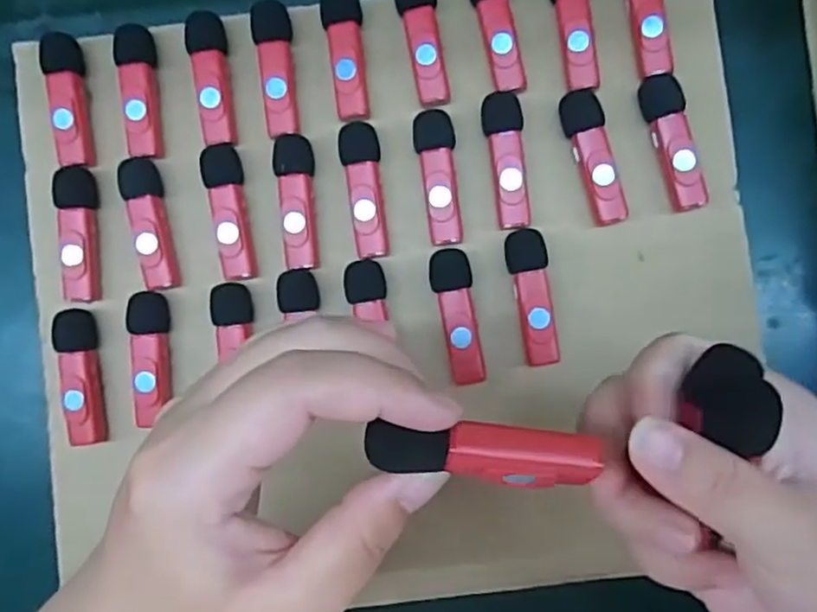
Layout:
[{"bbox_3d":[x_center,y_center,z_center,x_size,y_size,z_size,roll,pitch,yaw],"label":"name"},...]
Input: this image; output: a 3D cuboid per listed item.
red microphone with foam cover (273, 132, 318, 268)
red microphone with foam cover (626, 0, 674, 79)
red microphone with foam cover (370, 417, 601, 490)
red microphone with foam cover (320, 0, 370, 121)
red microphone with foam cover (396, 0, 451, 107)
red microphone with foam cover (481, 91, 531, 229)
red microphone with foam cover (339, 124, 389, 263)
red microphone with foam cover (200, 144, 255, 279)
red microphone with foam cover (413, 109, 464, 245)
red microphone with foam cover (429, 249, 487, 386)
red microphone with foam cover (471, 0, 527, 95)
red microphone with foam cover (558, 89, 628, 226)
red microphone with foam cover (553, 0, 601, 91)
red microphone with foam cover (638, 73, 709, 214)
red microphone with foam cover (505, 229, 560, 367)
[{"bbox_3d":[-0.054,-0.051,0.337,0.018,0.016,0.066,-2,89,3],"label":"red microphone with foam cover"},{"bbox_3d":[0.115,-0.145,0.333,0.018,0.015,0.068,-6,89,3],"label":"red microphone with foam cover"},{"bbox_3d":[0.020,0.040,0.187,0.062,0.011,0.016,8,89,-14],"label":"red microphone with foam cover"},{"bbox_3d":[-0.030,-0.123,0.336,0.018,0.013,0.063,-7,89,3],"label":"red microphone with foam cover"},{"bbox_3d":[0.007,-0.131,0.335,0.020,0.014,0.066,-8,88,3],"label":"red microphone with foam cover"},{"bbox_3d":[0.047,-0.071,0.333,0.019,0.016,0.065,-4,89,3],"label":"red microphone with foam cover"},{"bbox_3d":[-0.020,-0.057,0.336,0.019,0.016,0.066,-11,88,2],"label":"red microphone with foam cover"},{"bbox_3d":[-0.087,-0.046,0.338,0.017,0.017,0.065,-10,88,2],"label":"red microphone with foam cover"},{"bbox_3d":[0.015,-0.062,0.334,0.019,0.015,0.065,-5,89,3],"label":"red microphone with foam cover"},{"bbox_3d":[0.024,0.005,0.332,0.019,0.015,0.064,-8,88,2],"label":"red microphone with foam cover"},{"bbox_3d":[0.043,-0.136,0.335,0.019,0.014,0.065,-10,88,2],"label":"red microphone with foam cover"},{"bbox_3d":[0.089,-0.071,0.332,0.019,0.017,0.064,-16,88,2],"label":"red microphone with foam cover"},{"bbox_3d":[0.081,-0.136,0.333,0.019,0.014,0.063,-7,89,3],"label":"red microphone with foam cover"},{"bbox_3d":[0.127,-0.078,0.330,0.019,0.016,0.066,-15,88,2],"label":"red microphone with foam cover"},{"bbox_3d":[0.060,-0.004,0.331,0.019,0.015,0.064,-8,88,2],"label":"red microphone with foam cover"}]

